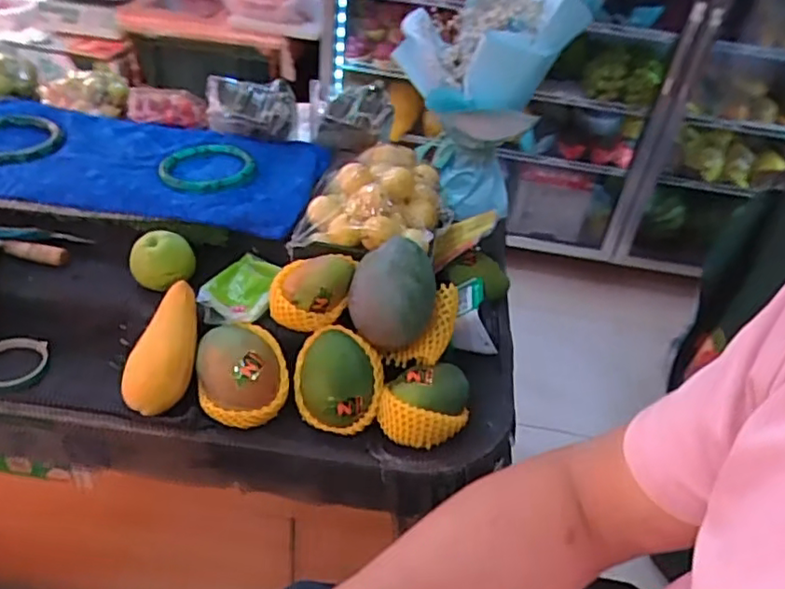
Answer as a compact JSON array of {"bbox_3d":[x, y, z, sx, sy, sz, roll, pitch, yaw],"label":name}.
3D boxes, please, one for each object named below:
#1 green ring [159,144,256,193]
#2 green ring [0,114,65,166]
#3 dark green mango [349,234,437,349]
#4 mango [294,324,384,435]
[{"bbox_3d":[-0.292,-0.207,0.993,0.145,0.021,0.162,4,39,-3],"label":"green ring"},{"bbox_3d":[-0.623,-0.259,1.009,0.158,0.023,0.159,4,39,-3],"label":"green ring"},{"bbox_3d":[0.002,-0.007,0.825,0.112,0.088,0.126,13,39,7],"label":"dark green mango"},{"bbox_3d":[-0.071,0.108,0.801,0.109,0.078,0.111,4,39,-3],"label":"mango"}]

